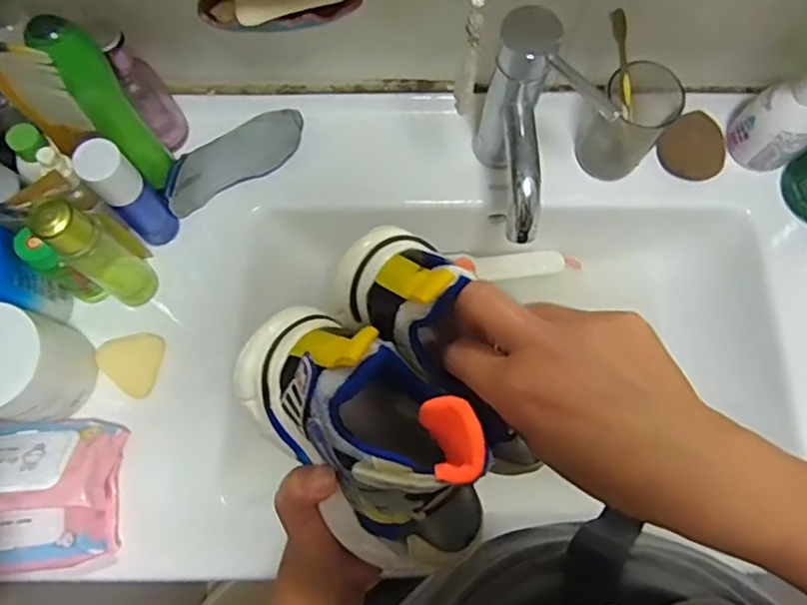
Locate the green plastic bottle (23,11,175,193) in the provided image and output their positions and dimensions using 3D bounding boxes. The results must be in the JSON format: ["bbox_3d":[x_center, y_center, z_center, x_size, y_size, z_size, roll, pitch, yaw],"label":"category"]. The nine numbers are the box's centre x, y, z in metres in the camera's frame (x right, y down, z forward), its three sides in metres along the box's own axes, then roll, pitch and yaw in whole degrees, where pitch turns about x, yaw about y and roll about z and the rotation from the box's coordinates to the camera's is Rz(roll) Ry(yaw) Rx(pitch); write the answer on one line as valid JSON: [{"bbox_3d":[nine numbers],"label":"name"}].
[{"bbox_3d":[-0.244,-0.158,0.523,0.034,0.190,0.039,-11,74,-4],"label":"green plastic bottle"}]

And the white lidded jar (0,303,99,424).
[{"bbox_3d":[-0.338,0.055,0.541,0.086,0.103,0.093,0,74,-1],"label":"white lidded jar"}]

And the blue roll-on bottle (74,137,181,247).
[{"bbox_3d":[-0.247,-0.098,0.564,0.037,0.136,0.037,0,74,-1],"label":"blue roll-on bottle"}]

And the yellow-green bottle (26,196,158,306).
[{"bbox_3d":[-0.263,-0.040,0.536,0.038,0.157,0.040,0,74,-1],"label":"yellow-green bottle"}]

